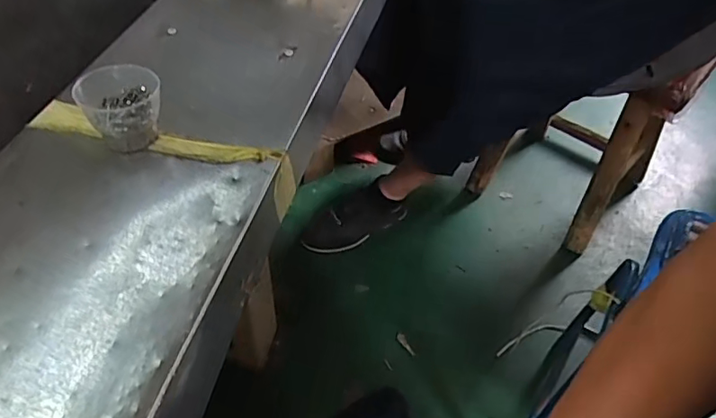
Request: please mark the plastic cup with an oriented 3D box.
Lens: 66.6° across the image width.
[{"bbox_3d":[-0.192,-0.082,0.449,0.063,0.050,0.059,-18,52,-19],"label":"plastic cup"}]

